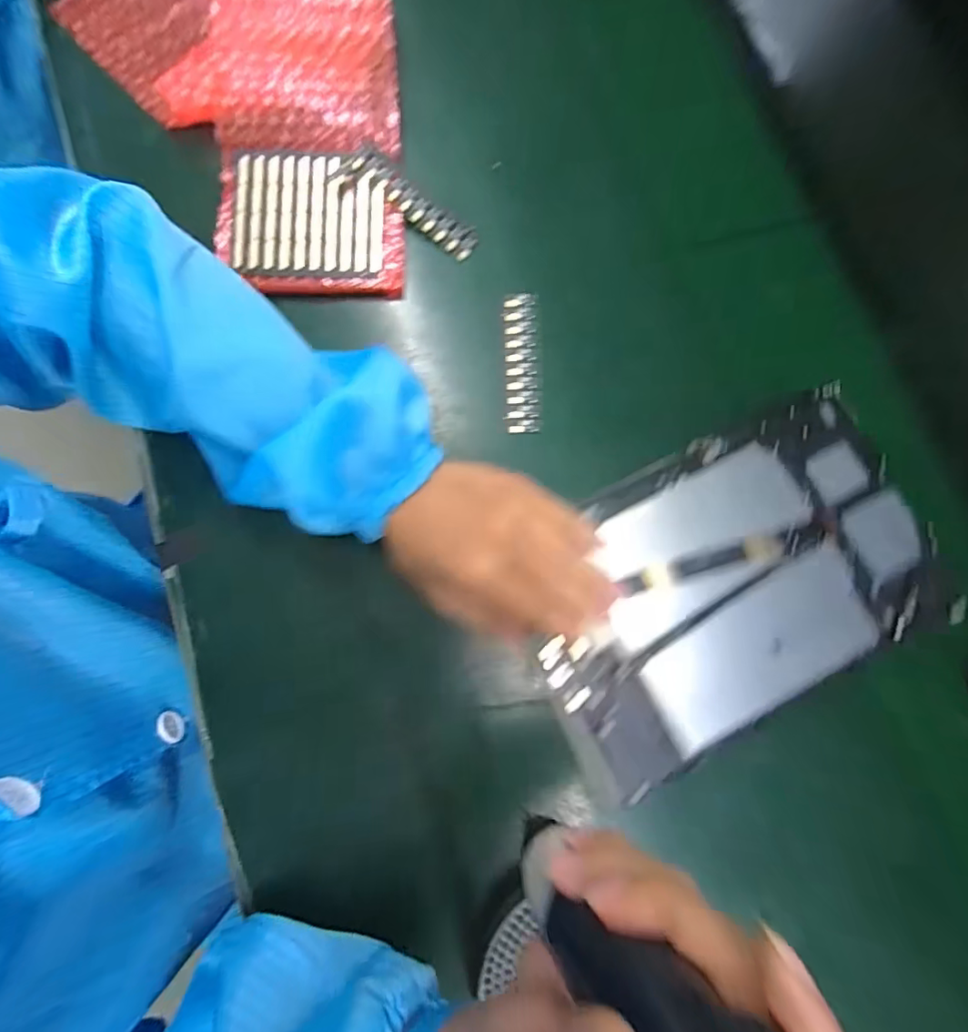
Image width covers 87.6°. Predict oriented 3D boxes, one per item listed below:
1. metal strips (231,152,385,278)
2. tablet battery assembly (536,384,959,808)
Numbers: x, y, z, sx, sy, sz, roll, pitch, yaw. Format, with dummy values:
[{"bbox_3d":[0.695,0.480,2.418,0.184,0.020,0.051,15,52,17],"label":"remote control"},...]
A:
[{"bbox_3d":[-0.118,-0.202,0.340,0.099,0.016,0.083,2,79,-4],"label":"metal strips"},{"bbox_3d":[0.140,0.036,0.290,0.236,0.012,0.149,-26,78,-7],"label":"tablet battery assembly"}]

